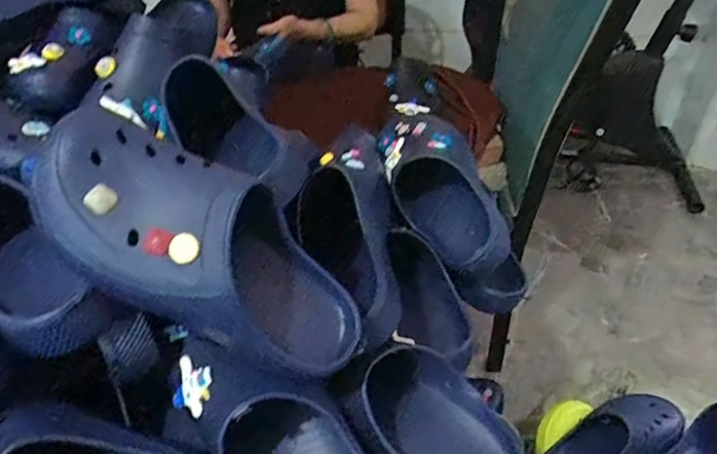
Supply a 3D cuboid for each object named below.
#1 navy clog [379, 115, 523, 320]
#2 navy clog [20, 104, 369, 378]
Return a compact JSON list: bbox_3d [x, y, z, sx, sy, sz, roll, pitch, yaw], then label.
[{"bbox_3d":[0.115,-0.035,0.682,0.127,0.100,0.288,-21,73,-21],"label":"navy clog"},{"bbox_3d":[-0.111,0.016,0.420,0.273,0.098,0.106,35,41,-11],"label":"navy clog"}]

